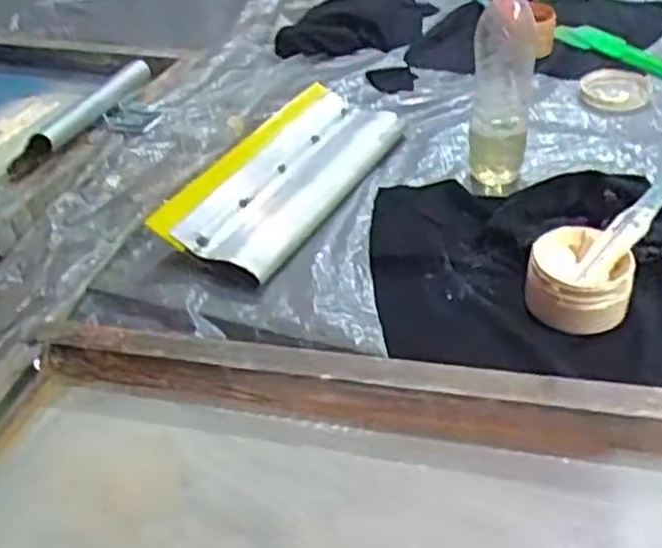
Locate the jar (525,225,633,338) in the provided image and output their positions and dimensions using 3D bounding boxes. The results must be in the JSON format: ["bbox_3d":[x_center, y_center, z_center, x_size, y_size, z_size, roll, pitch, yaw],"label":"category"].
[{"bbox_3d":[0.224,0.006,0.694,0.089,0.058,0.083,-3,39,2],"label":"jar"}]

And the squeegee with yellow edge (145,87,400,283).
[{"bbox_3d":[-0.047,-0.123,0.890,0.143,0.048,0.361,16,44,24],"label":"squeegee with yellow edge"}]

